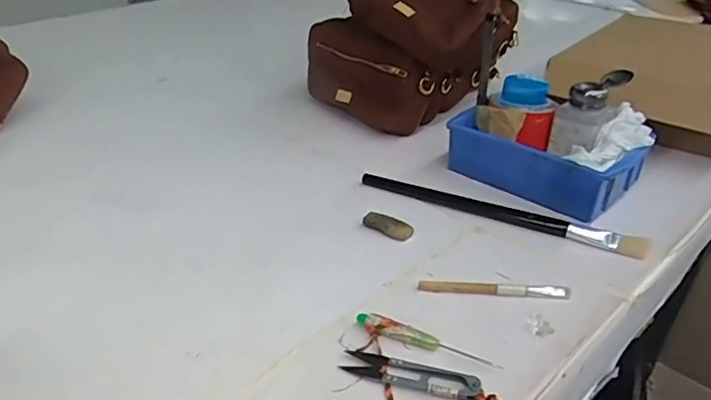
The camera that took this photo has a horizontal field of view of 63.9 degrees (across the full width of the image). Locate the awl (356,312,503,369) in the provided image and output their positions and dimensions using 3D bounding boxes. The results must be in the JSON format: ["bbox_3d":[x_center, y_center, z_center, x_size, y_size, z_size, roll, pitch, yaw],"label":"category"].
[{"bbox_3d":[0.055,0.106,0.440,0.112,0.012,0.016,11,33,20],"label":"awl"}]

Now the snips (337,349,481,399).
[{"bbox_3d":[0.039,0.124,0.410,0.100,0.010,0.022,9,32,18],"label":"snips"}]

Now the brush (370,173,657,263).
[{"bbox_3d":[0.140,0.011,0.589,0.295,0.012,0.020,15,34,25],"label":"brush"}]

